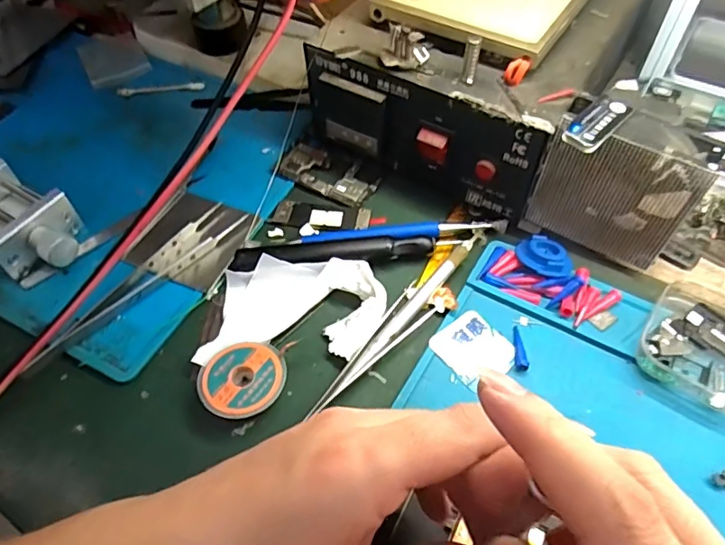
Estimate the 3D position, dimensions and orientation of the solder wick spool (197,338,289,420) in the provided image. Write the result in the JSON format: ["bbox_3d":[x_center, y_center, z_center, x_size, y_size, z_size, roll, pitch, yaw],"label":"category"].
[{"bbox_3d":[-0.064,0.058,0.281,0.042,0.011,0.043,-1,55,1],"label":"solder wick spool"}]

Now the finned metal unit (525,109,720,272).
[{"bbox_3d":[0.145,-0.048,0.301,0.080,0.083,0.026,25,59,19],"label":"finned metal unit"}]

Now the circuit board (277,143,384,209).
[{"bbox_3d":[-0.024,-0.070,0.373,0.069,0.006,0.033,24,59,18],"label":"circuit board"}]

